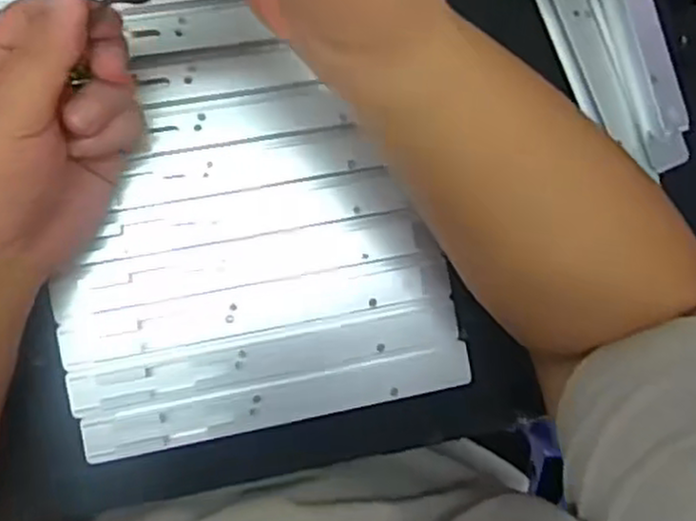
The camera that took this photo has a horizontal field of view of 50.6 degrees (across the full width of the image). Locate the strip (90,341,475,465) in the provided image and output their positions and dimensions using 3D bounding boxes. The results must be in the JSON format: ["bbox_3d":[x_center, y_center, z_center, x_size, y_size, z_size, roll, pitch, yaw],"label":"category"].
[{"bbox_3d":[-0.034,0.078,0.407,0.214,0.015,0.025,-10,92,-9],"label":"strip"}]

